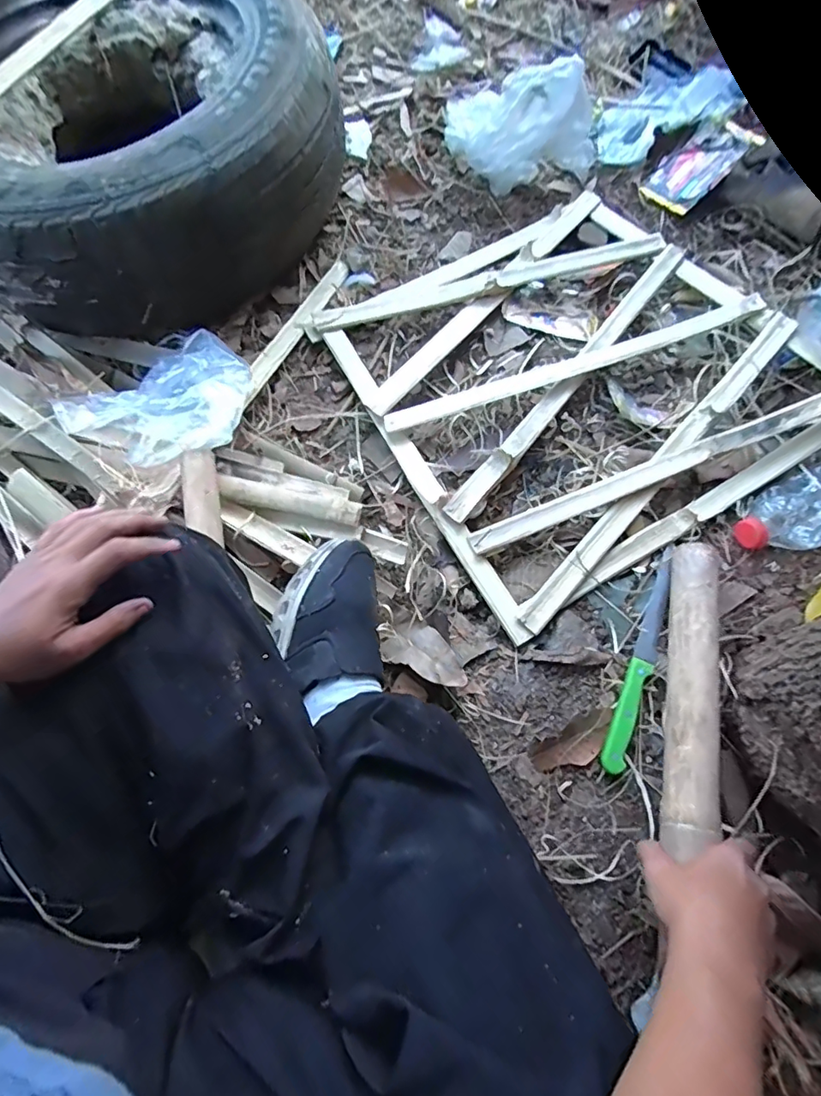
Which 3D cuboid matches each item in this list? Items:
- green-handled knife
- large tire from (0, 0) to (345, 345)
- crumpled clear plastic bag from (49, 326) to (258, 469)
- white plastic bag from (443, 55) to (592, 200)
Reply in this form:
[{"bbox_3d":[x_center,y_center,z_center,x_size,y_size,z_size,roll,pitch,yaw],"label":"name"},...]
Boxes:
[{"bbox_3d":[0.246,0.116,0.559,0.024,0.014,0.237,22,71,10],"label":"green-handled knife"},{"bbox_3d":[-0.389,-0.551,0.724,0.514,0.194,0.527,-34,72,-11],"label":"large tire"},{"bbox_3d":[-0.285,-0.165,0.611,0.207,0.039,0.143,-25,70,-8],"label":"crumpled clear plastic bag"},{"bbox_3d":[0.167,-0.637,0.789,0.226,0.130,0.142,3,69,2],"label":"white plastic bag"}]

